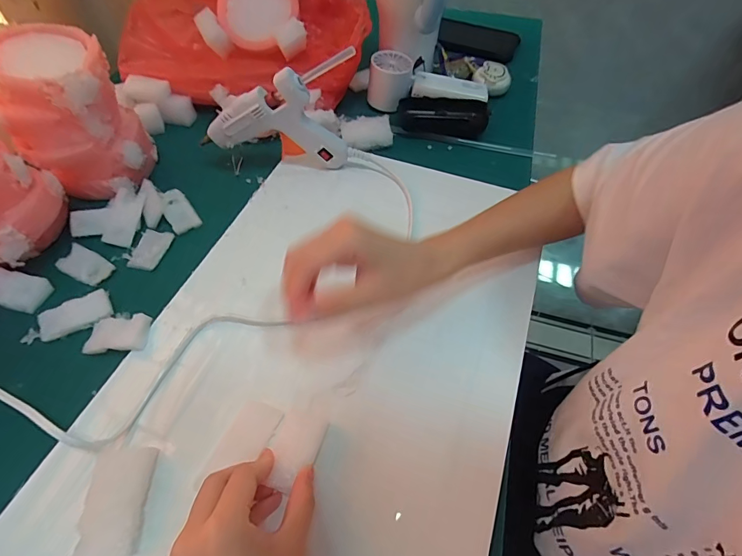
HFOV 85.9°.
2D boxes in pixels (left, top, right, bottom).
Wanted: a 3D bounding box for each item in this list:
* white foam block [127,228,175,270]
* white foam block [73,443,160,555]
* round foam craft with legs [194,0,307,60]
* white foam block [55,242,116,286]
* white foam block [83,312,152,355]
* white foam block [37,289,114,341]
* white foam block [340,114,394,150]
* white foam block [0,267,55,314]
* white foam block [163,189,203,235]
[{"bbox_3d":[-0.214,-0.029,0.387,0.028,0.006,0.043,8,55,6],"label":"white foam block"},{"bbox_3d":[-0.161,0.145,0.252,0.034,0.011,0.072,14,45,-30],"label":"white foam block"},{"bbox_3d":[-0.135,-0.322,0.466,0.120,0.046,0.110,0,99,2],"label":"round foam craft with legs"},{"bbox_3d":[-0.269,-0.013,0.373,0.050,0.007,0.028,22,58,15],"label":"white foam block"},{"bbox_3d":[-0.208,0.046,0.325,0.049,0.011,0.028,-3,55,-2],"label":"white foam block"},{"bbox_3d":[-0.254,0.032,0.341,0.056,0.010,0.027,-24,58,-16],"label":"white foam block"},{"bbox_3d":[-0.005,-0.177,0.479,0.059,0.017,0.039,-7,55,-5],"label":"white foam block"},{"bbox_3d":[-0.318,0.009,0.354,0.056,0.011,0.032,15,56,11],"label":"white foam block"},{"bbox_3d":[-0.201,-0.071,0.413,0.027,0.011,0.053,-32,60,-20],"label":"white foam block"}]

